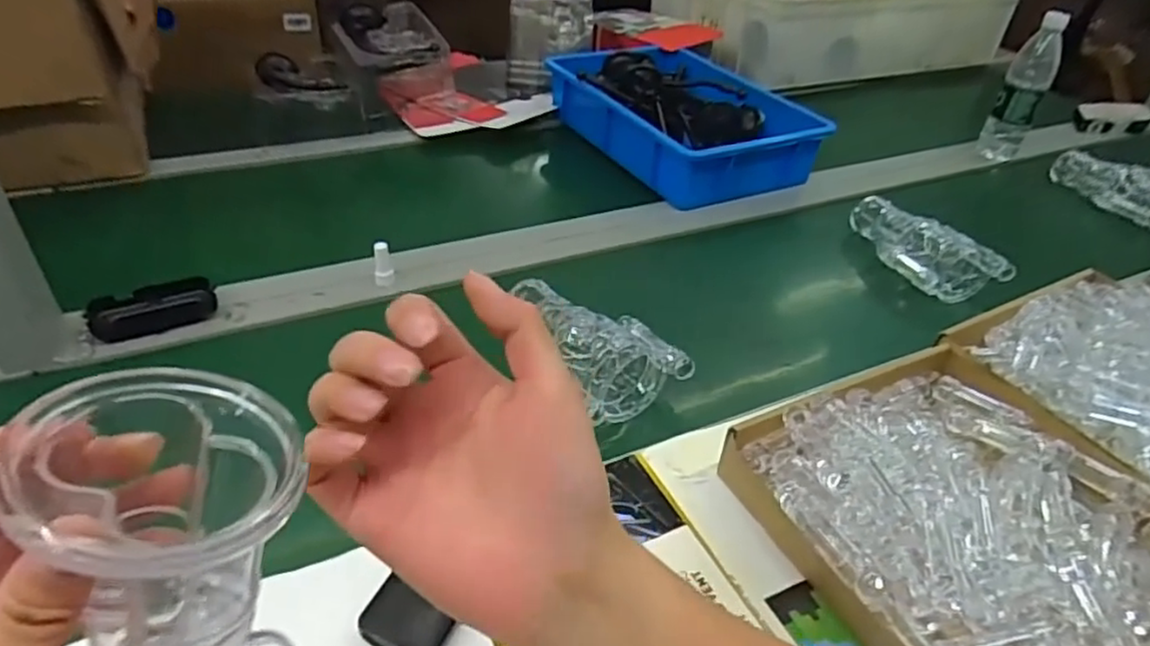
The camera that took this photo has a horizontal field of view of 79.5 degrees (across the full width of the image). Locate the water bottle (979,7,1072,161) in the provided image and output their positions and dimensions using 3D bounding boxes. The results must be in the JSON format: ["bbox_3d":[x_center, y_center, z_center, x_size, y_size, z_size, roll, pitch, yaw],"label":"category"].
[{"bbox_3d":[0.751,-0.390,1.161,0.071,0.224,0.069,25,41,24],"label":"water bottle"}]

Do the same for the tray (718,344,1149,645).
[{"bbox_3d":[0.306,0.154,0.512,0.288,0.070,0.308,-15,43,-24],"label":"tray"}]

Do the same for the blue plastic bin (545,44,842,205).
[{"bbox_3d":[0.169,-0.333,1.101,0.275,0.093,0.400,-17,43,-27],"label":"blue plastic bin"}]

